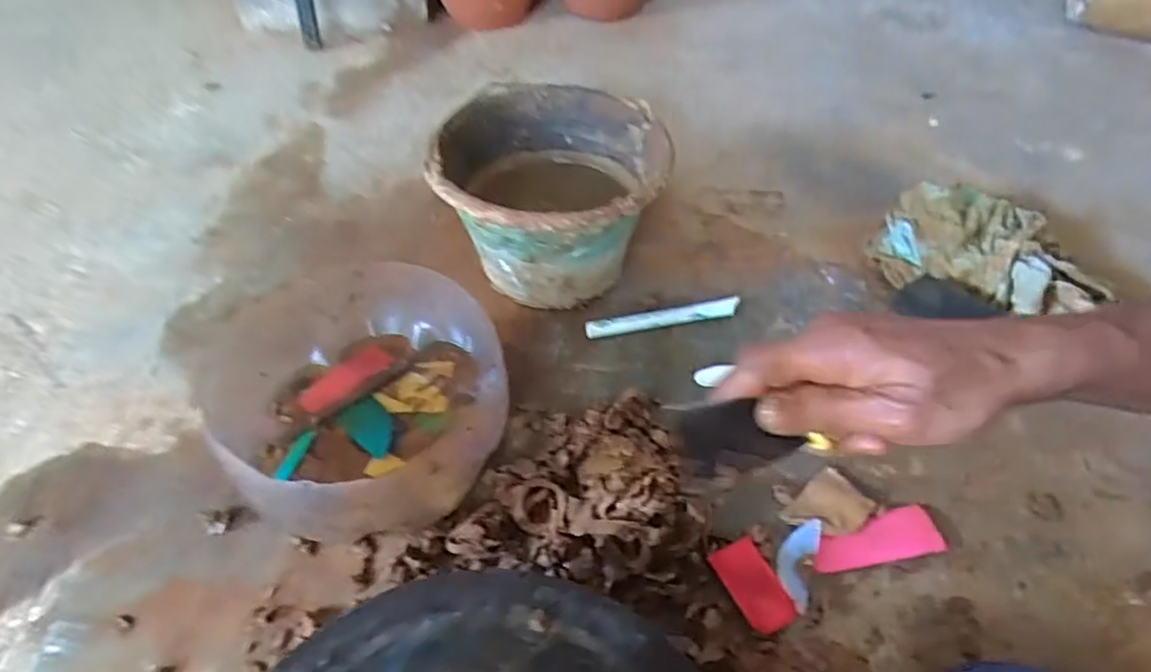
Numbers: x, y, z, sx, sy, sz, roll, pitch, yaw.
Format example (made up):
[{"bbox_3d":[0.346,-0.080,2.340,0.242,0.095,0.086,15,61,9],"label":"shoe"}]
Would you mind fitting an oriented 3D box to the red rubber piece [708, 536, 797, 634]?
[{"bbox_3d":[0.145,0.201,0.538,0.044,0.005,0.071,-17,55,-24],"label":"red rubber piece"}]

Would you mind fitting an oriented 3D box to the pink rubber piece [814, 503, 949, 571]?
[{"bbox_3d":[0.253,0.171,0.562,0.110,0.006,0.042,-9,56,-7],"label":"pink rubber piece"}]

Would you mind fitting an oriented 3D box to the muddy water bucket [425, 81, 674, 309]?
[{"bbox_3d":[-0.028,-0.142,0.753,0.237,0.175,0.239,0,47,0],"label":"muddy water bucket"}]

